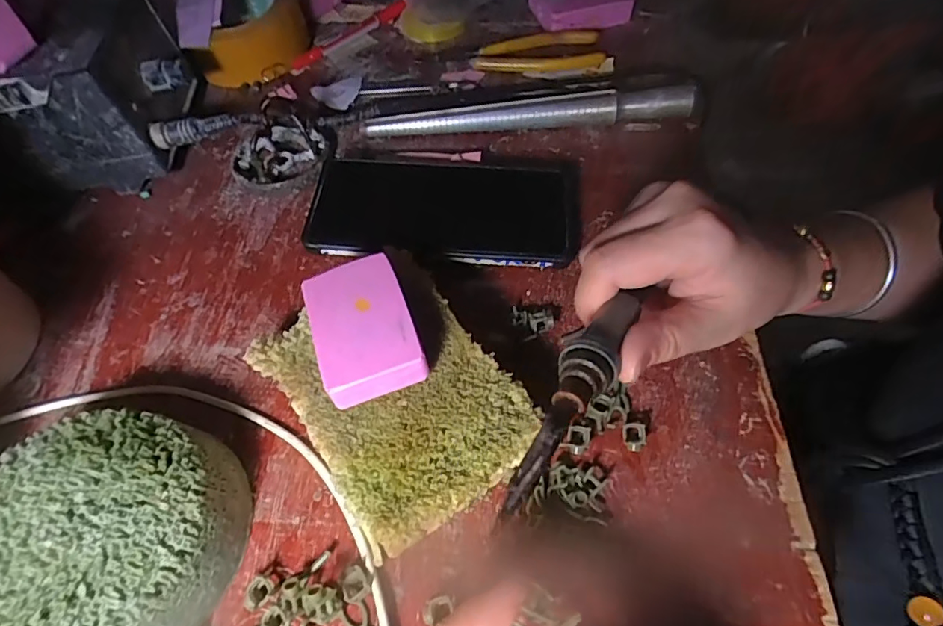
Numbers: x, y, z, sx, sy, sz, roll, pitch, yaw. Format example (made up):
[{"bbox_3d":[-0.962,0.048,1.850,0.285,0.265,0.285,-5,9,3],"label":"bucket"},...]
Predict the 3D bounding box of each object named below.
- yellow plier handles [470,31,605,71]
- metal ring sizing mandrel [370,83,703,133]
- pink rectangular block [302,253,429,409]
[{"bbox_3d":[0.055,-0.221,0.432,0.110,0.007,0.049,-4,57,-1],"label":"yellow plier handles"},{"bbox_3d":[0.043,-0.149,0.378,0.239,0.018,0.019,-4,57,-1],"label":"metal ring sizing mandrel"},{"bbox_3d":[-0.050,0.007,0.236,0.042,0.022,0.068,-19,58,-10],"label":"pink rectangular block"}]

